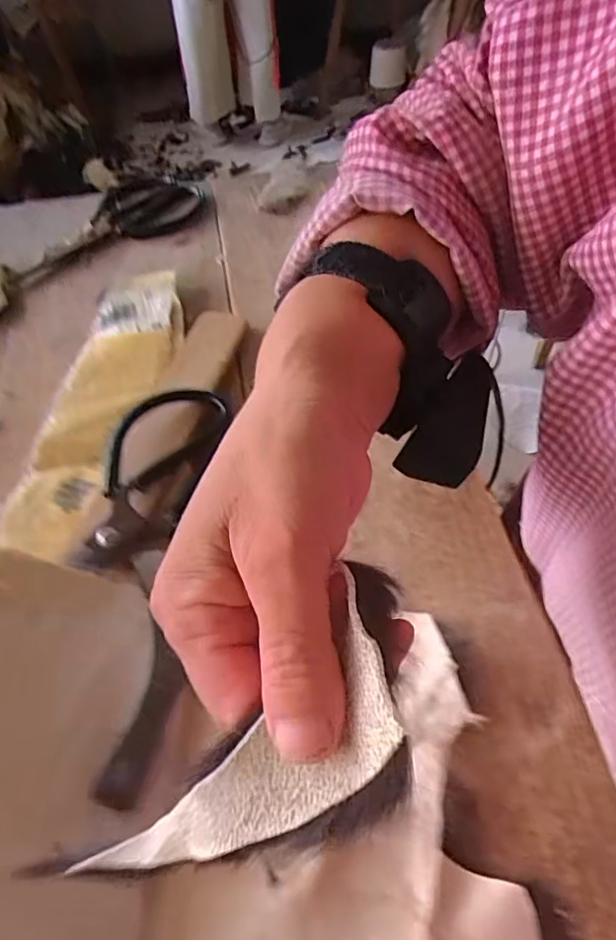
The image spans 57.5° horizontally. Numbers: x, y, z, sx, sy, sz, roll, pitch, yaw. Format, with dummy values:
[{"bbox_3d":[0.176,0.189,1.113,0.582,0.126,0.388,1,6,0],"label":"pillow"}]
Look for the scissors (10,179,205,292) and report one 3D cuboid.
[{"bbox_3d":[-0.207,-0.252,0.573,0.219,0.008,0.097,-38,61,-22],"label":"scissors"}]

